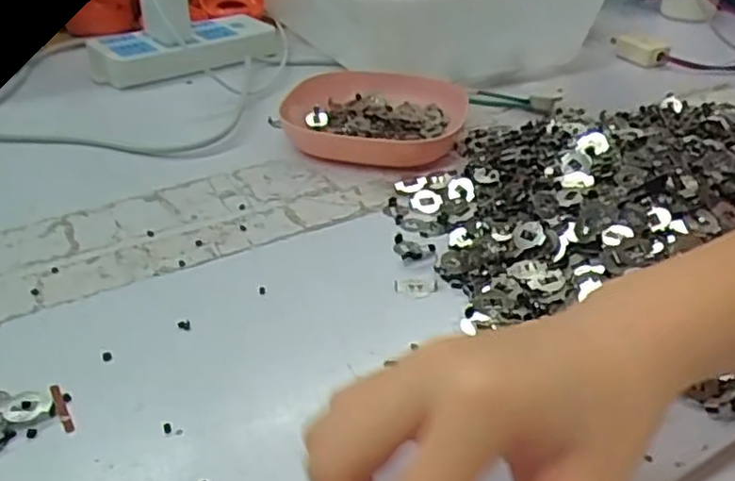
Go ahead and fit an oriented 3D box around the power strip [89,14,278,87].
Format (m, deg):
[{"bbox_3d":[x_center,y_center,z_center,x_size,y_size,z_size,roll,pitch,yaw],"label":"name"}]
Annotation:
[{"bbox_3d":[-0.168,-0.179,0.639,0.174,0.032,0.068,-19,38,-28],"label":"power strip"}]

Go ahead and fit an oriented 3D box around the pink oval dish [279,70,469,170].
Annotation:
[{"bbox_3d":[0.004,-0.094,0.521,0.134,0.027,0.138,6,33,7],"label":"pink oval dish"}]

